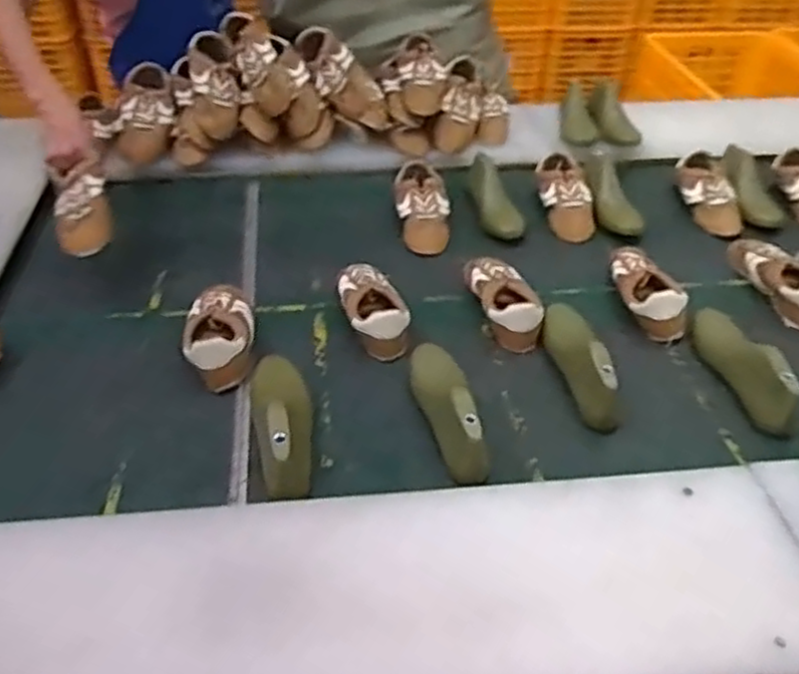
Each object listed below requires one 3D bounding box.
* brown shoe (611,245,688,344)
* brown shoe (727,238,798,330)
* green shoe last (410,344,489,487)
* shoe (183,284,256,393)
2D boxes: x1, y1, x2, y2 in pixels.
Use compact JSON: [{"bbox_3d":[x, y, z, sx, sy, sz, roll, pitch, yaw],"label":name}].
[{"bbox_3d":[0.389,-0.083,1.173,0.087,0.067,0.217,-4,41,-7],"label":"brown shoe"},{"bbox_3d":[0.630,-0.107,1.212,0.087,0.069,0.236,-5,41,-8],"label":"brown shoe"},{"bbox_3d":[0.055,0.077,0.953,0.069,0.087,0.241,-7,41,-10],"label":"green shoe last"},{"bbox_3d":[-0.262,-0.020,1.061,0.102,0.060,0.222,-6,41,-9],"label":"shoe"}]

